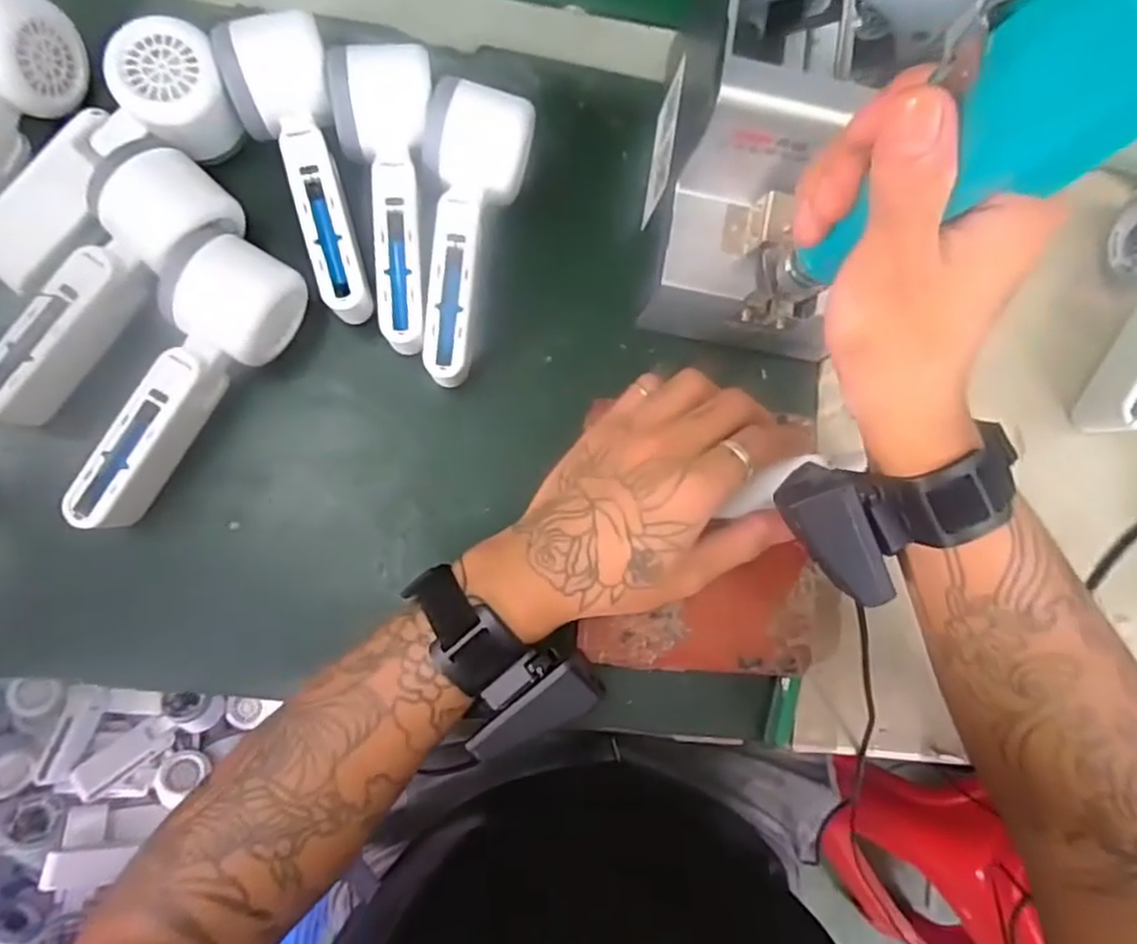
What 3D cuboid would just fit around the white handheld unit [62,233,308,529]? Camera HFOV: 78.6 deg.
[{"bbox_3d":[-0.208,-0.048,0.366,0.059,0.053,0.162,30,82,-2],"label":"white handheld unit"}]

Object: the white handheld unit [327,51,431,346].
[{"bbox_3d":[-0.102,-0.149,0.393,0.050,0.056,0.157,-1,84,-6],"label":"white handheld unit"}]

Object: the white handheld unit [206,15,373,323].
[{"bbox_3d":[-0.147,-0.163,0.388,0.051,0.057,0.155,-13,86,-7],"label":"white handheld unit"}]

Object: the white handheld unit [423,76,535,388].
[{"bbox_3d":[-0.059,-0.129,0.394,0.055,0.060,0.159,8,83,-5],"label":"white handheld unit"}]

